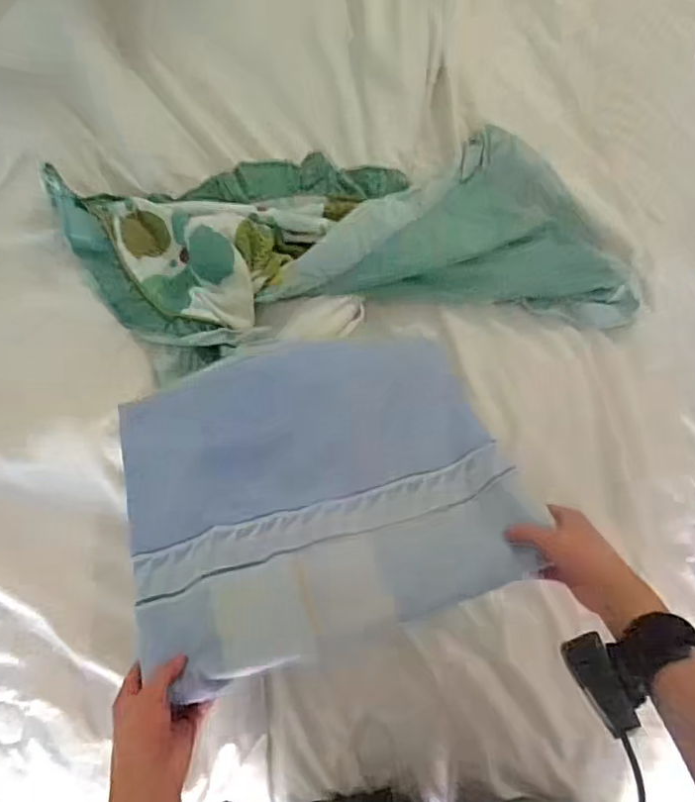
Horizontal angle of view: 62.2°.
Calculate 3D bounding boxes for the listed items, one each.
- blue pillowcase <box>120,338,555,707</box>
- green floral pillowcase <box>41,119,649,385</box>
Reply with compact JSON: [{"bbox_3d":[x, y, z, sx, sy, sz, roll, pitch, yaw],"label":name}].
[{"bbox_3d":[-0.029,0.076,0.559,0.367,0.119,0.293,-18,80,-4],"label":"blue pillowcase"},{"bbox_3d":[-0.004,-0.189,0.742,0.696,0.067,0.304,-7,79,-2],"label":"green floral pillowcase"}]

